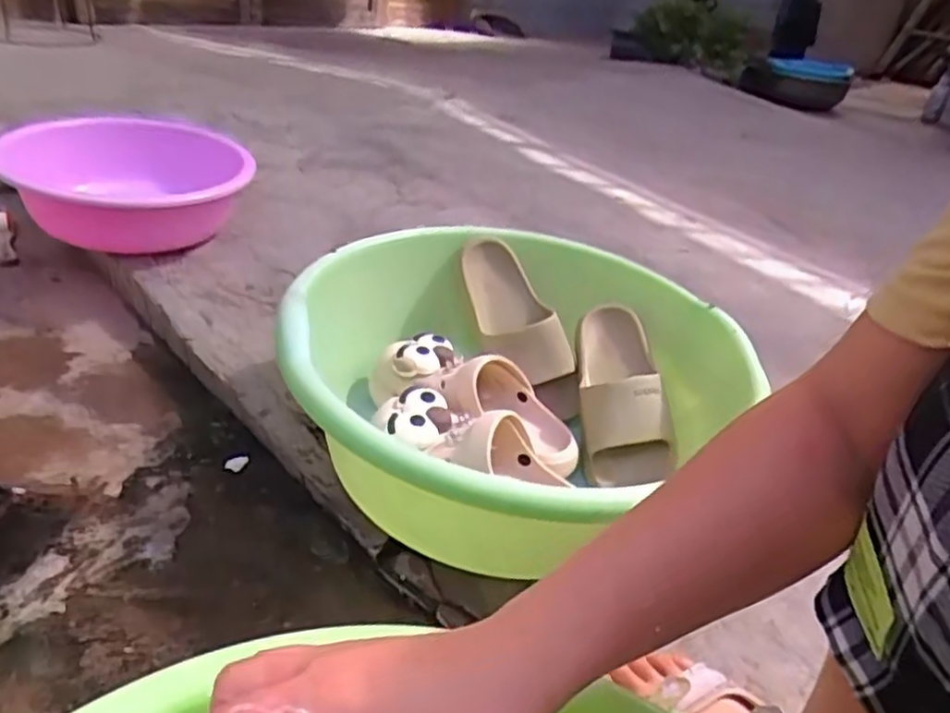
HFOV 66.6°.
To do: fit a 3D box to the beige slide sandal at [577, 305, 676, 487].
[{"bbox_3d":[0.156,0.036,0.779,0.100,0.065,0.198,3,51,-6],"label":"beige slide sandal"}]

